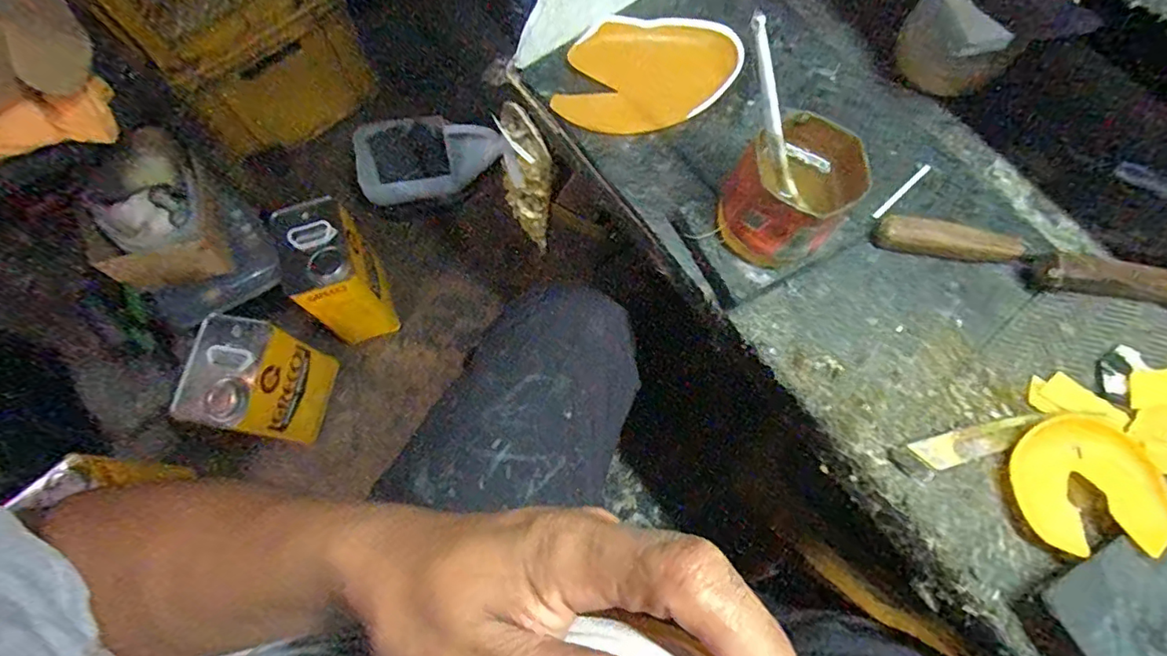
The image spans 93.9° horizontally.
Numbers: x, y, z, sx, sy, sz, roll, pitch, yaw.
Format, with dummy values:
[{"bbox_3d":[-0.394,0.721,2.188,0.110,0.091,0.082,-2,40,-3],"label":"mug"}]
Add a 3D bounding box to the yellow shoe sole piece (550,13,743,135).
[{"bbox_3d":[0.056,-0.214,0.462,0.147,0.026,0.099,2,73,0],"label":"yellow shoe sole piece"}]

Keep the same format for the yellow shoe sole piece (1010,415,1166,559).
[{"bbox_3d":[0.326,0.101,0.355,0.079,0.010,0.084,-7,65,16],"label":"yellow shoe sole piece"}]

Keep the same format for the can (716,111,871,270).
[{"bbox_3d":[0.146,-0.091,0.394,0.086,0.090,0.074,-40,77,-11],"label":"can"}]

